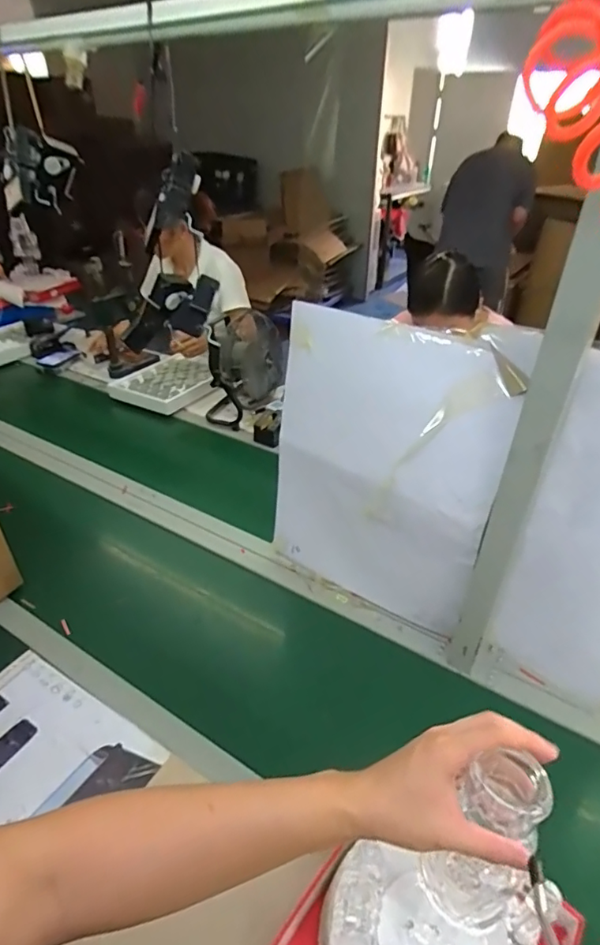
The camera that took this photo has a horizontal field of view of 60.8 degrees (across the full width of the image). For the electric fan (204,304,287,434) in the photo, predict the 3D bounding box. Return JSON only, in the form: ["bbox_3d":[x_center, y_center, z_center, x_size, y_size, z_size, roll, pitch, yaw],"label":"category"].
[{"bbox_3d":[-0.161,-0.302,1.480,0.224,0.269,0.234,-2,35,-4],"label":"electric fan"}]

